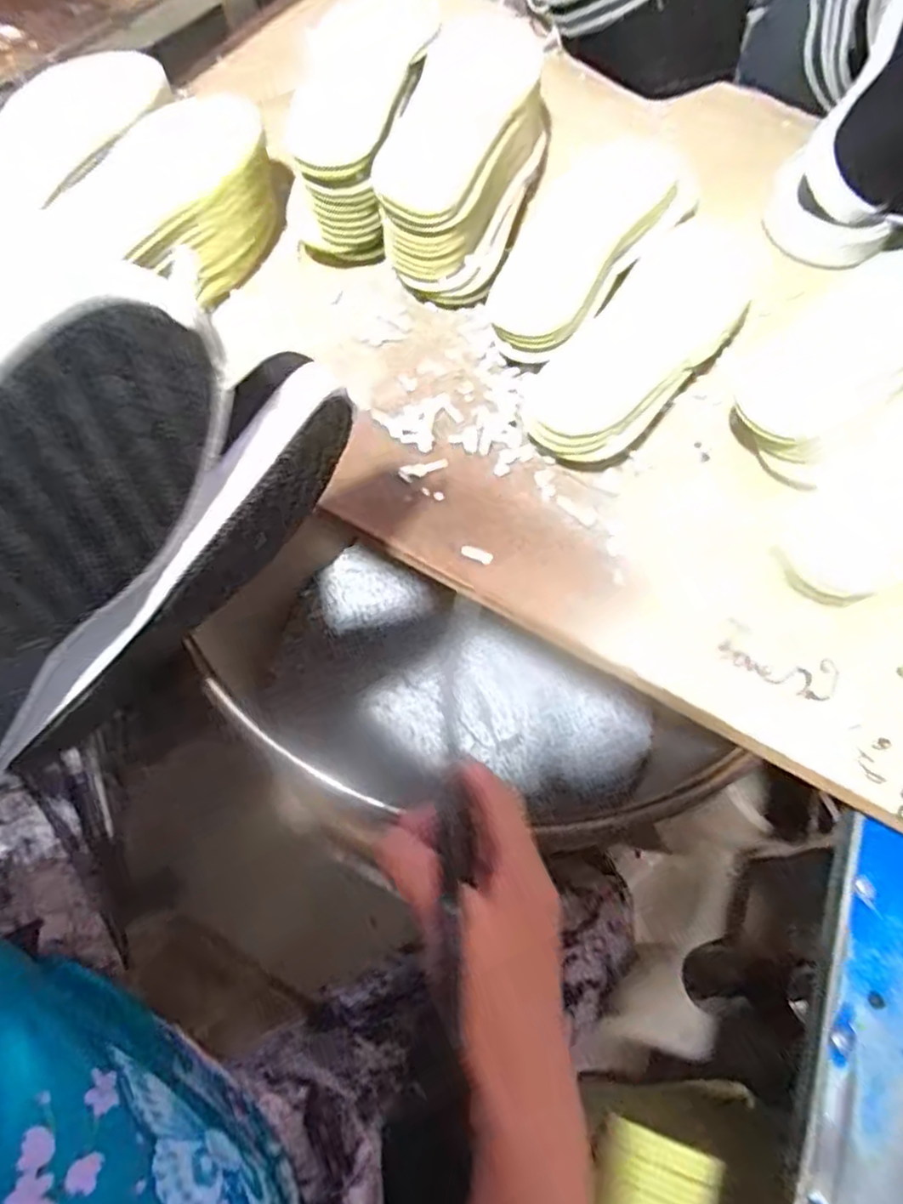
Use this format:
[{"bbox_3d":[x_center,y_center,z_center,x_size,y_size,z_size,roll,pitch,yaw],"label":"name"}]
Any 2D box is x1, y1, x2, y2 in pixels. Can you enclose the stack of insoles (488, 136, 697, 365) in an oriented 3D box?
[{"bbox_3d":[0.103,-0.277,0.525,0.093,0.042,0.235,36,71,11],"label":"stack of insoles"}]

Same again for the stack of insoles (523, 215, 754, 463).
[{"bbox_3d":[0.143,-0.190,0.493,0.089,0.037,0.238,38,71,13],"label":"stack of insoles"}]

